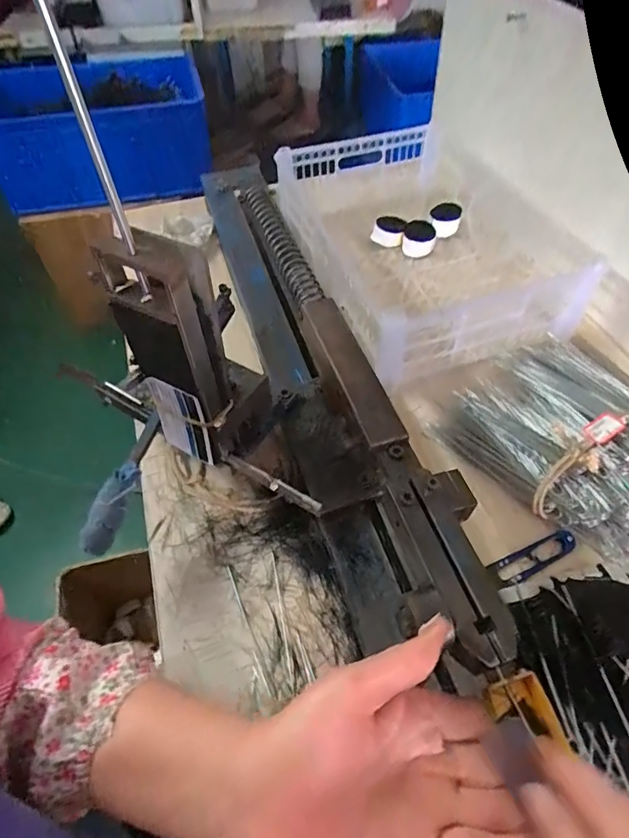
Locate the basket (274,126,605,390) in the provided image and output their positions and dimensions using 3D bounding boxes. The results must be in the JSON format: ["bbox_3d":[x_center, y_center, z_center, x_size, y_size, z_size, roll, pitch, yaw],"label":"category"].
[{"bbox_3d":[0.146,-0.239,0.655,0.292,0.122,0.391,-16,56,-10],"label":"basket"}]

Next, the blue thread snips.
[{"bbox_3d":[0.201,0.129,0.435,0.089,0.010,0.025,-21,57,-13],"label":"blue thread snips"}]

